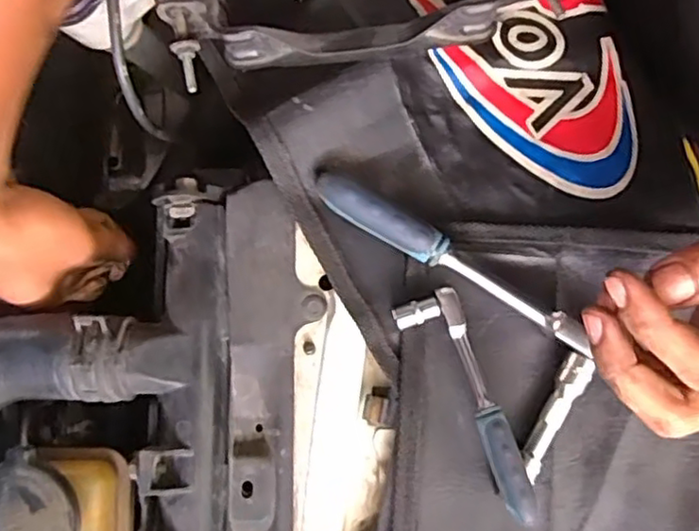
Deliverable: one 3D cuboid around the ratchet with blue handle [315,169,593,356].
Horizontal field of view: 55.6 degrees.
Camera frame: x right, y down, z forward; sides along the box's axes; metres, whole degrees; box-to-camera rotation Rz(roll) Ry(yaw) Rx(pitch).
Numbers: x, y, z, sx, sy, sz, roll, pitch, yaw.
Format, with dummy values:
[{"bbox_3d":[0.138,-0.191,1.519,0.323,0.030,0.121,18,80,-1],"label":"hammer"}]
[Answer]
[{"bbox_3d":[0.055,-0.002,0.372,0.171,0.028,0.020,32,85,5],"label":"ratchet with blue handle"}]

